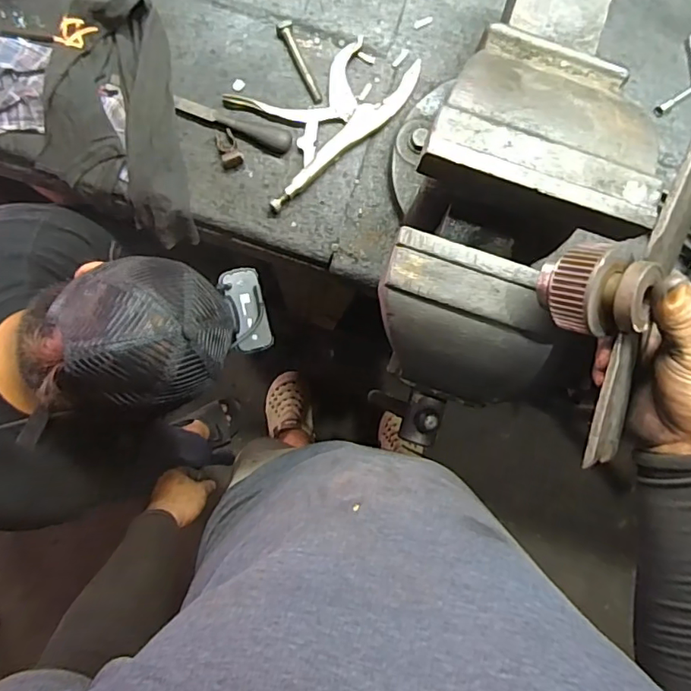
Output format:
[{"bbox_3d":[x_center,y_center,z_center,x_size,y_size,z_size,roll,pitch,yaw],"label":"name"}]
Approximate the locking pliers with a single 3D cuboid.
[{"bbox_3d":[-0.033,-0.318,0.685,0.262,0.019,0.148,-39,89,-3],"label":"locking pliers"}]

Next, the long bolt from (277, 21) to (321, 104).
[{"bbox_3d":[-0.060,-0.373,0.690,0.020,0.018,0.115,-24,89,-3],"label":"long bolt"}]

